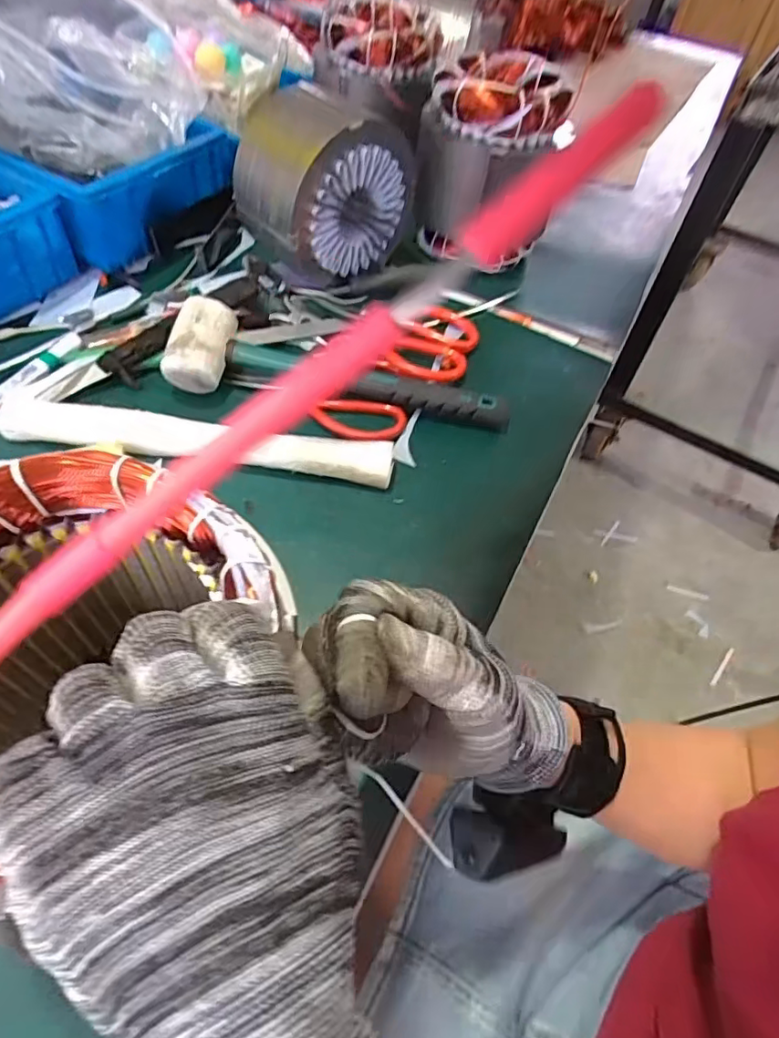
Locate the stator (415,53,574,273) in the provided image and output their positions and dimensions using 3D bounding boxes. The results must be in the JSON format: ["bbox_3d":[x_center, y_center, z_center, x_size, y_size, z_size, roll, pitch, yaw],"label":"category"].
[{"bbox_3d":[0.099,-0.367,0.588,0.137,0.160,0.119,12,54,4],"label":"stator"}]

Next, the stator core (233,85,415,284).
[{"bbox_3d":[-0.064,-0.313,0.545,0.116,0.151,0.135,34,58,18],"label":"stator core"}]

